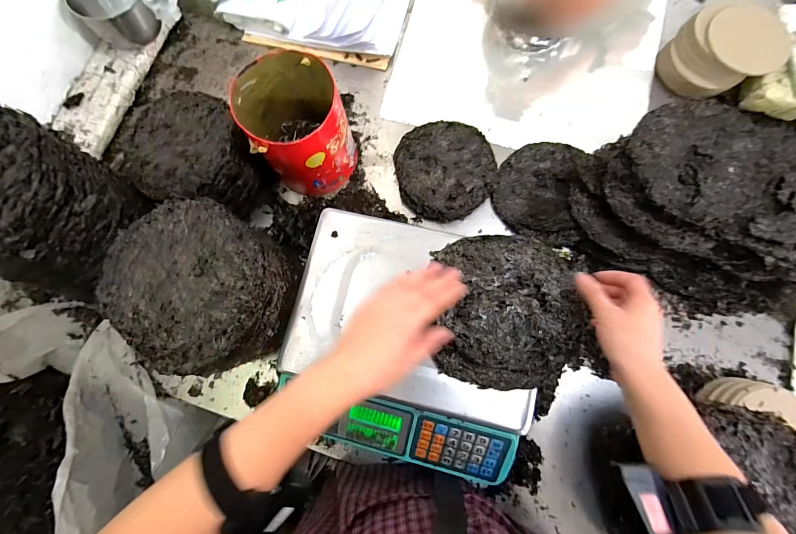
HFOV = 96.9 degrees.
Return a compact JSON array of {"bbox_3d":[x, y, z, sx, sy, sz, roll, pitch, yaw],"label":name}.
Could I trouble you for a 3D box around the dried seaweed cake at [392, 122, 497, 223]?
[{"bbox_3d":[0.091,-0.187,0.668,0.181,0.029,0.204,-10,77,-3],"label":"dried seaweed cake"}]

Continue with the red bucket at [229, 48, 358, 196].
[{"bbox_3d":[-0.170,-0.236,0.614,0.164,0.173,0.172,0,77,0],"label":"red bucket"}]

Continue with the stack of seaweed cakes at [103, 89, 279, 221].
[{"bbox_3d":[-0.351,-0.187,0.650,0.209,0.167,0.187,18,78,4],"label":"stack of seaweed cakes"}]

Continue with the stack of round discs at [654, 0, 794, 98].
[{"bbox_3d":[0.590,-0.391,0.640,0.164,0.089,0.127,5,77,1],"label":"stack of round discs"}]

